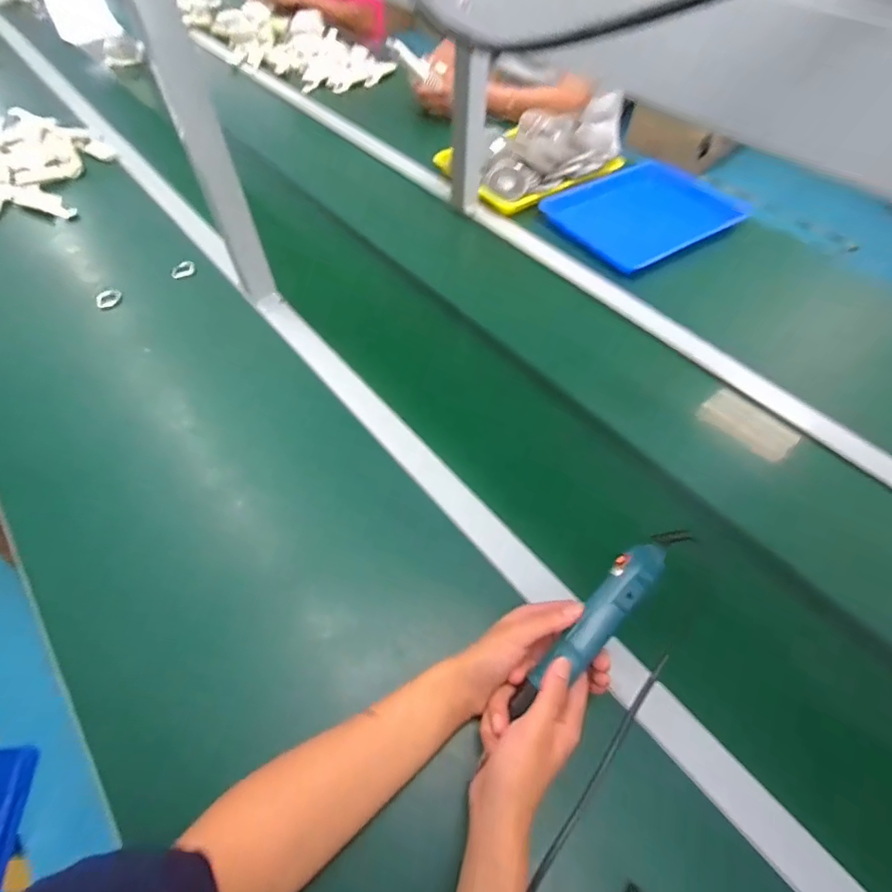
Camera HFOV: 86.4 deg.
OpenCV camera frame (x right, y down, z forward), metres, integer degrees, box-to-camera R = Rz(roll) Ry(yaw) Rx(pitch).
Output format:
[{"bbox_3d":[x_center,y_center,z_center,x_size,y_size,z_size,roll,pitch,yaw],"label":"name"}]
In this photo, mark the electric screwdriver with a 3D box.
[{"bbox_3d":[0.134,0.145,0.412,0.206,0.026,0.034,-45,67,-8],"label":"electric screwdriver"}]

